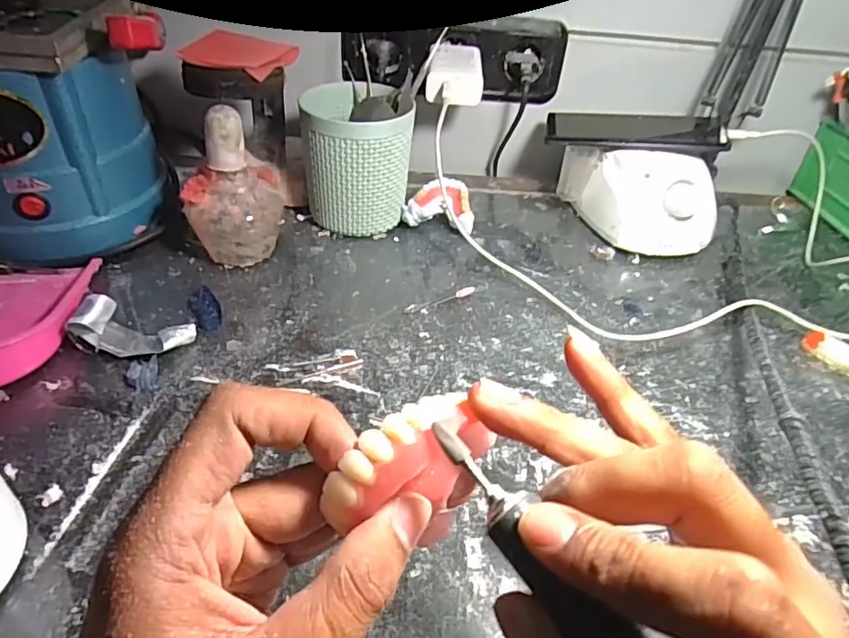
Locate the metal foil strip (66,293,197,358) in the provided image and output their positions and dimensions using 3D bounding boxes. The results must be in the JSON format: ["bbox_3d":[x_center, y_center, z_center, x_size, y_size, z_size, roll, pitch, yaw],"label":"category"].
[{"bbox_3d":[-0.193,0.007,0.376,0.069,0.028,0.032,10,40,5],"label":"metal foil strip"}]

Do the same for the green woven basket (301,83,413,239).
[{"bbox_3d":[-0.058,-0.144,0.500,0.088,0.124,0.092,3,39,-4],"label":"green woven basket"}]

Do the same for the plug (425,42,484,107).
[{"bbox_3d":[0.028,-0.229,0.531,0.051,0.036,0.084,3,39,-3],"label":"plug"}]

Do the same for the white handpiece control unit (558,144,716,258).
[{"bbox_3d":[0.196,-0.108,0.525,0.139,0.079,0.068,11,40,6],"label":"white handpiece control unit"}]

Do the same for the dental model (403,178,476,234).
[{"bbox_3d":[0.016,-0.102,0.526,0.063,0.039,0.047,12,40,8],"label":"dental model"}]

